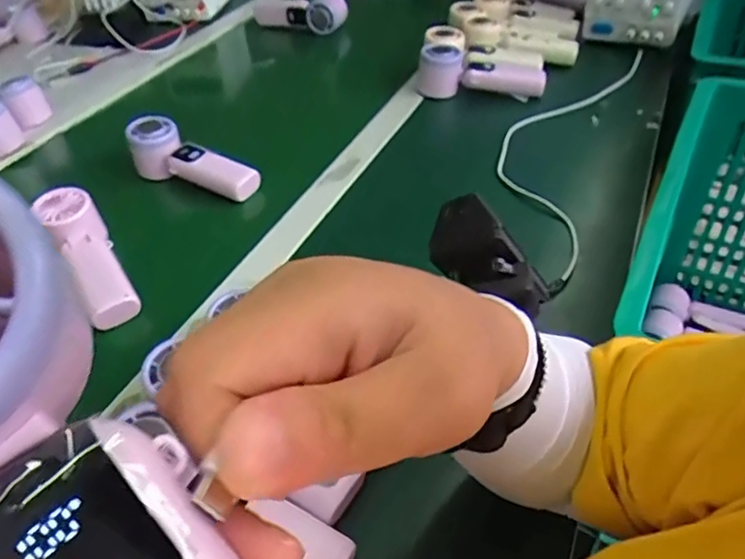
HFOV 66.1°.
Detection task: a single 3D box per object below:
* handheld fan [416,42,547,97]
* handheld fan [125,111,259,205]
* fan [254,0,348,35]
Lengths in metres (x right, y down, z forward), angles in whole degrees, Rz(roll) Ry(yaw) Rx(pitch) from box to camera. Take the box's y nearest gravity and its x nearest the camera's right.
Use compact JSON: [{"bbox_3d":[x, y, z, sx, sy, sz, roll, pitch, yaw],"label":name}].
[{"bbox_3d":[0.154,-0.290,0.810,0.174,0.071,0.069,10,45,15],"label":"handheld fan"},{"bbox_3d":[-0.206,-0.139,0.651,0.162,0.056,0.053,23,50,26],"label":"handheld fan"},{"bbox_3d":[-0.134,-0.496,1.060,0.198,0.053,0.056,14,46,18],"label":"fan"}]

